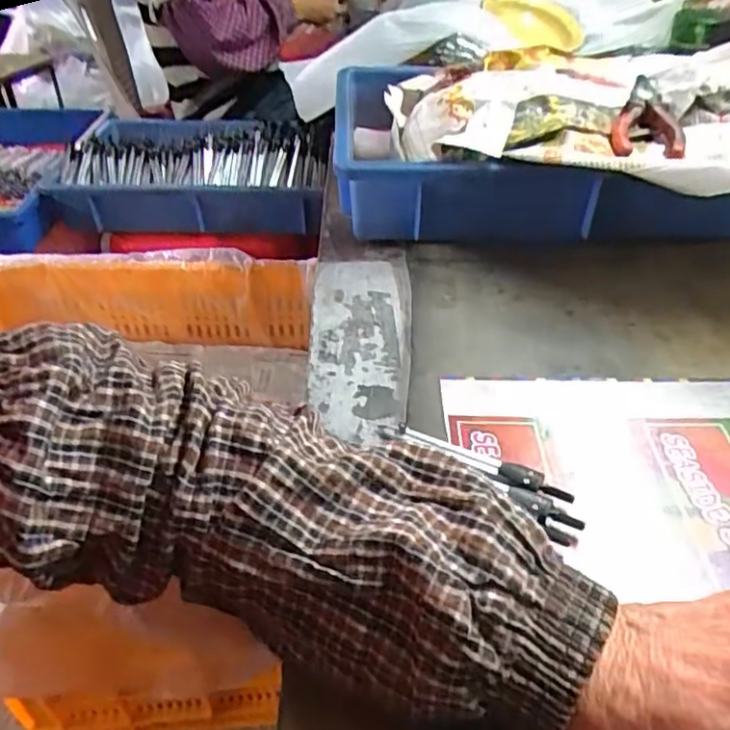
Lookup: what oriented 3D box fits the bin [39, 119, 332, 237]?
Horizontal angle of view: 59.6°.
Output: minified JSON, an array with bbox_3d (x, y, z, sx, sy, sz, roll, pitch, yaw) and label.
[{"bbox_3d":[-0.240,-0.289,0.951,0.387,0.108,0.195,6,40,7],"label":"bin"}]

